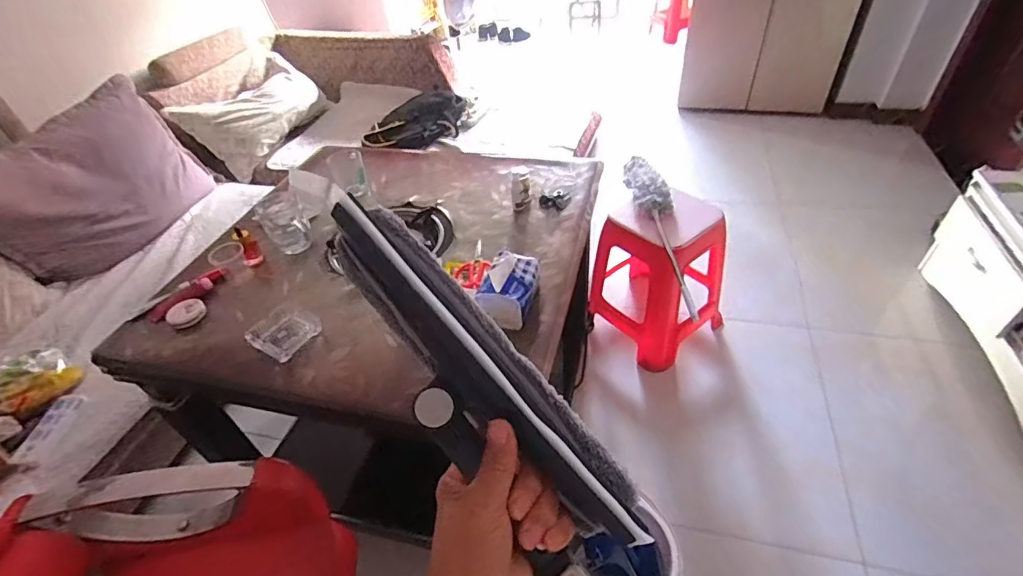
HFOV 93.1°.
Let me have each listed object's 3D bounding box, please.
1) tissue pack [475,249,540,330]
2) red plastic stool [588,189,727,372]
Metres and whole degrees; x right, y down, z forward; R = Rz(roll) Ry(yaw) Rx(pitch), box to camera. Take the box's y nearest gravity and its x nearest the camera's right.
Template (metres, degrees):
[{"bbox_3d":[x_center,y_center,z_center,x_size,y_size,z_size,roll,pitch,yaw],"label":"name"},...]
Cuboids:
[{"bbox_3d":[-0.006,-0.007,0.923,0.098,0.093,0.147,10,45,17],"label":"tissue pack"},{"bbox_3d":[0.504,-0.048,1.650,0.368,0.486,0.353,-34,49,-27],"label":"red plastic stool"}]

